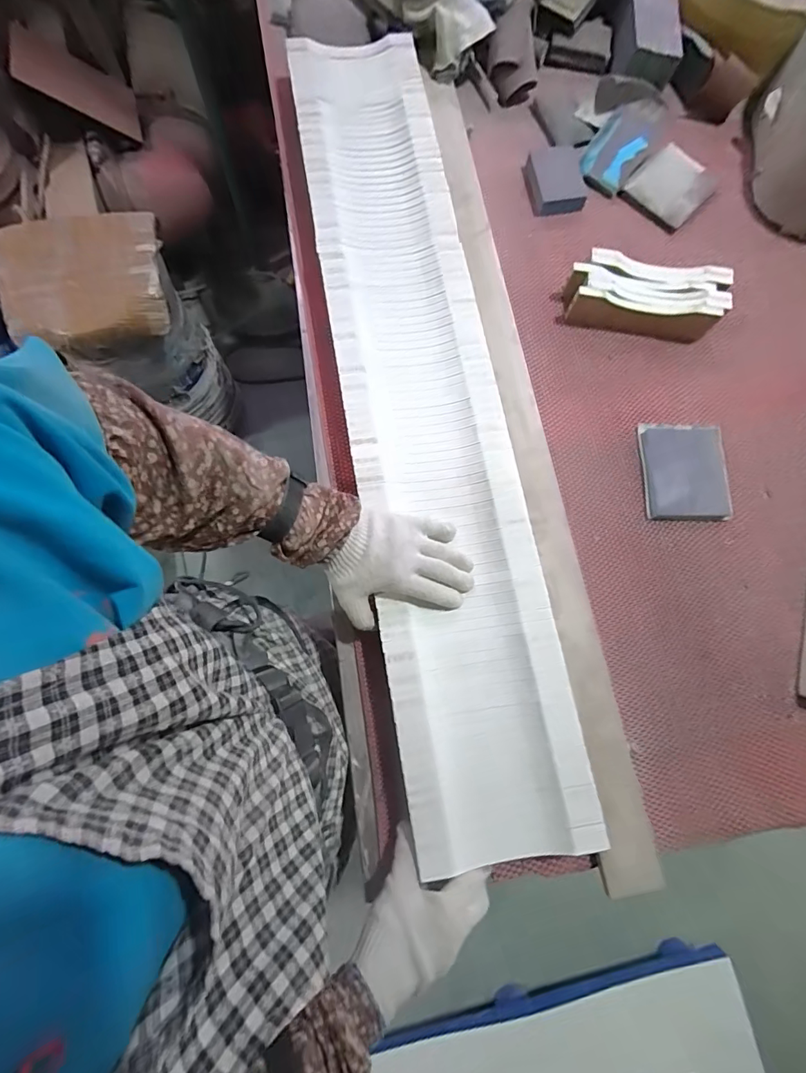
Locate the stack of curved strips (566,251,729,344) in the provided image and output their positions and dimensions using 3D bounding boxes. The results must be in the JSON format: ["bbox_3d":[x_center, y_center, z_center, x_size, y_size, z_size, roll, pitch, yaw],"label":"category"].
[{"bbox_3d":[0.338,-0.337,0.631,0.211,0.046,0.090,8,77,0],"label":"stack of curved strips"}]

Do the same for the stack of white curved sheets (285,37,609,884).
[{"bbox_3d":[0.021,-0.181,0.558,0.195,0.027,1.062,-10,79,-4],"label":"stack of white curved sheets"}]

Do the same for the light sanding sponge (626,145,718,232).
[{"bbox_3d":[0.420,-0.546,0.699,0.106,0.022,0.119,43,80,8],"label":"light sanding sponge"}]

